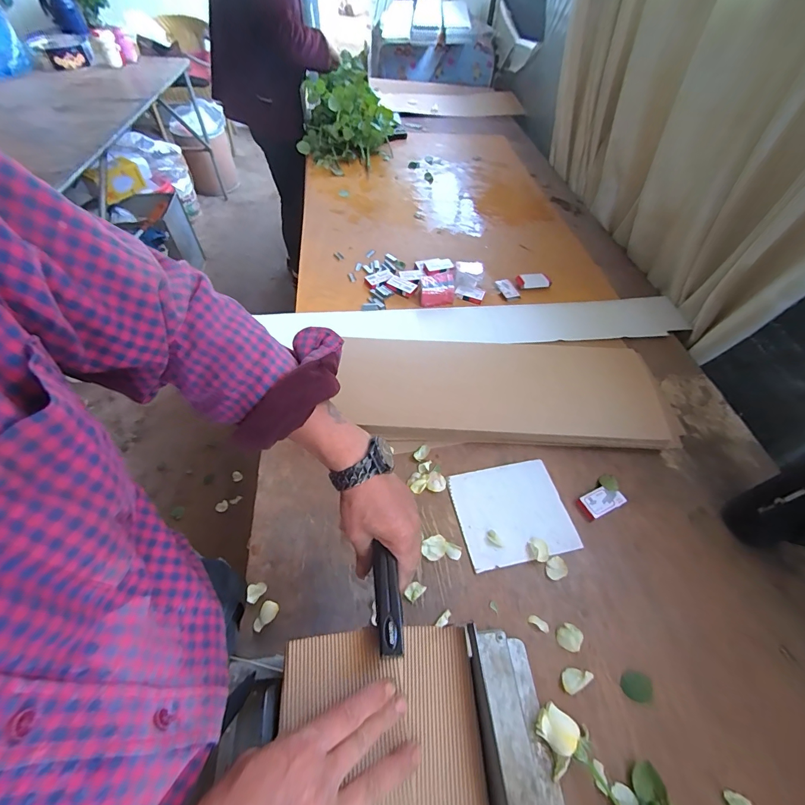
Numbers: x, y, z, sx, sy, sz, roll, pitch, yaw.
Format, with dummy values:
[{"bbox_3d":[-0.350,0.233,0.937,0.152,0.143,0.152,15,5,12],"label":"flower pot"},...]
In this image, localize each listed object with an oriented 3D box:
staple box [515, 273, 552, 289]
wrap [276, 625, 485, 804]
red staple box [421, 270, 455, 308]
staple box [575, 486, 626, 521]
[{"bbox_3d":[0.335,-0.308,0.967,0.084,0.015,0.044,-4,55,-7],"label":"staple box"},{"bbox_3d":[-0.016,0.306,0.305,0.165,0.022,0.209,-2,55,-5],"label":"wrap"},{"bbox_3d":[0.082,-0.274,0.915,0.084,0.036,0.087,0,55,-4],"label":"red staple box"},{"bbox_3d":[0.324,0.163,0.623,0.074,0.014,0.040,-20,59,-17],"label":"staple box"}]

